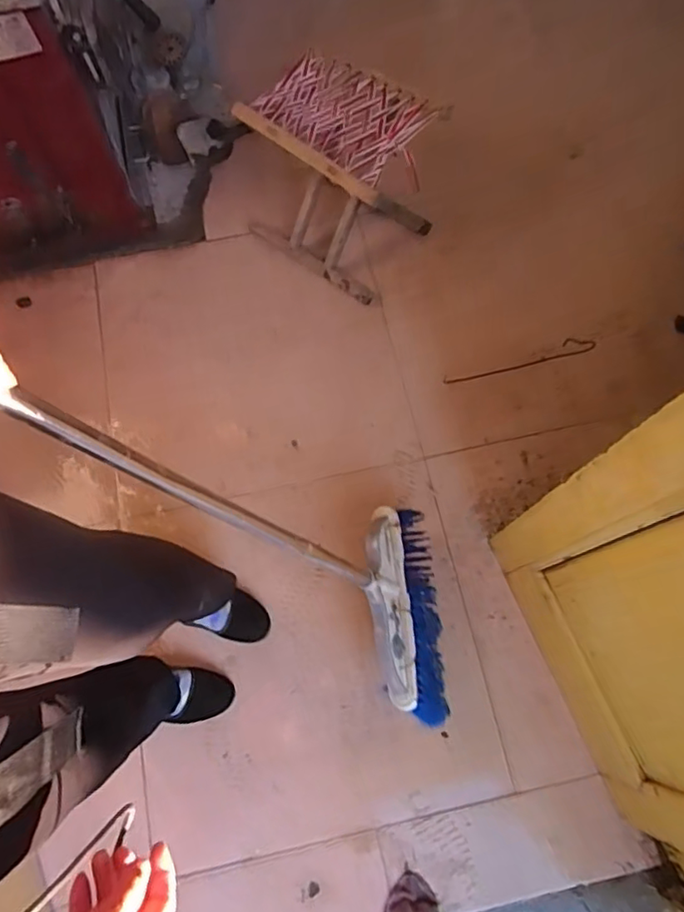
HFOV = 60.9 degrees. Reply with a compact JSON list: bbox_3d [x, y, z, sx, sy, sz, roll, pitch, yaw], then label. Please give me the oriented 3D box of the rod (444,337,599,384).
[{"bbox_3d":[0.374,-0.203,1.225,0.338,0.008,0.036,-14,74,-6],"label":"rod"}]

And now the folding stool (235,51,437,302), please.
[{"bbox_3d":[-0.005,-0.552,1.176,0.315,0.313,0.243,36,74,10],"label":"folding stool"}]

